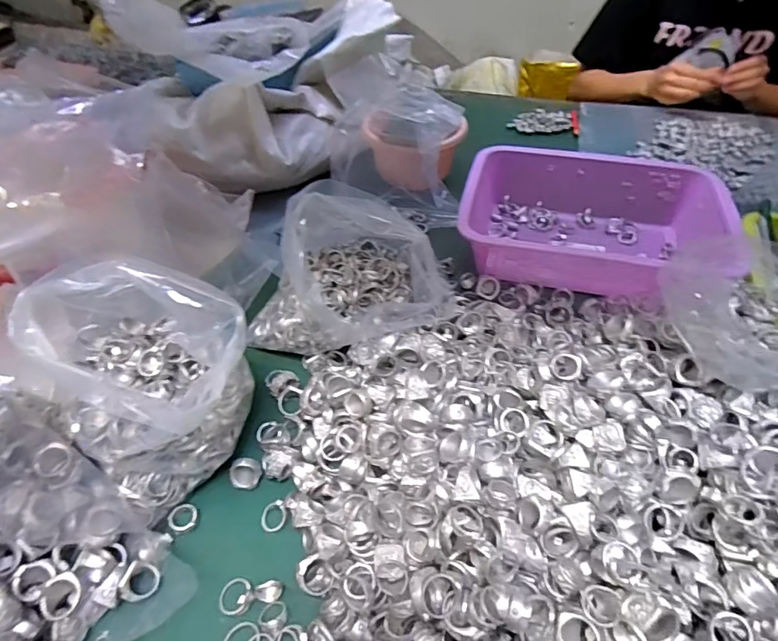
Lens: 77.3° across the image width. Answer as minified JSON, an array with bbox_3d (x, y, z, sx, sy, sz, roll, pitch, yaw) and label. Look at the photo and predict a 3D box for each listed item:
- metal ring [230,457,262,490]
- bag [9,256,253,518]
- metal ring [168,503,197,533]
[{"bbox_3d":[-0.122,0.130,0.414,0.026,0.025,0.007,7,2,-11],"label":"metal ring"},{"bbox_3d":[-0.191,0.047,0.391,0.151,0.154,0.132,29,53,25],"label":"bag"},{"bbox_3d":[-0.166,0.159,0.393,0.022,0.004,0.021,2,58,-4],"label":"metal ring"}]

